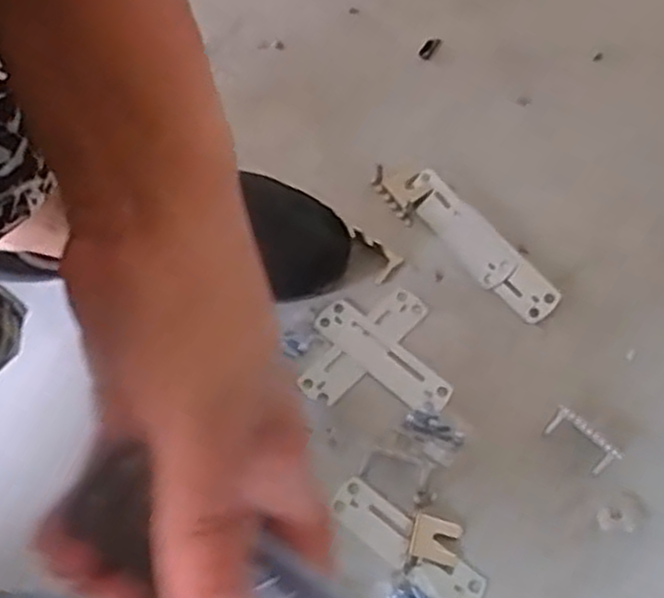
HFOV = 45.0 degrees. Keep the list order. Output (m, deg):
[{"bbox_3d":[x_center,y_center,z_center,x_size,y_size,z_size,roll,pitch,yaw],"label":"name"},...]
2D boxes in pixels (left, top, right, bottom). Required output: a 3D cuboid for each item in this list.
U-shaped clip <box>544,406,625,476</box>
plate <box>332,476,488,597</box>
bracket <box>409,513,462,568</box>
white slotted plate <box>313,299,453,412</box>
[{"bbox_3d":[0.144,0.081,0.462,0.017,0.017,0.042,-39,68,-16],"label":"U-shaped clip"},{"bbox_3d":[0.041,0.138,0.444,0.095,0.004,0.027,37,67,10],"label":"plate"},{"bbox_3d":[0.057,0.133,0.443,0.026,0.007,0.024,13,64,9],"label":"bracket"},{"bbox_3d":[0.031,0.035,0.495,0.094,0.004,0.028,38,70,19],"label":"white slotted plate"}]

